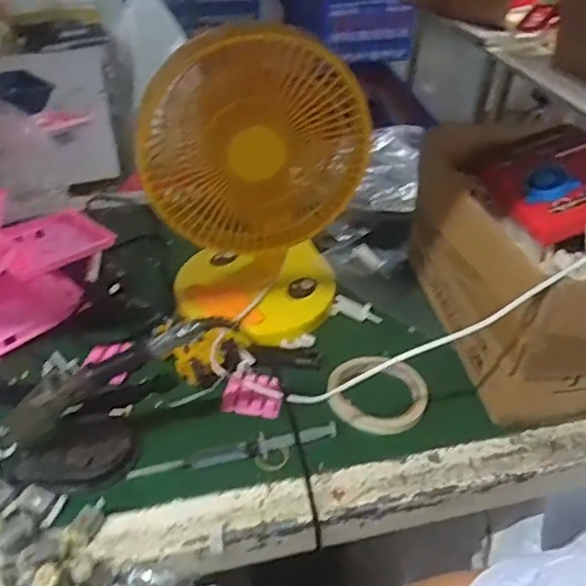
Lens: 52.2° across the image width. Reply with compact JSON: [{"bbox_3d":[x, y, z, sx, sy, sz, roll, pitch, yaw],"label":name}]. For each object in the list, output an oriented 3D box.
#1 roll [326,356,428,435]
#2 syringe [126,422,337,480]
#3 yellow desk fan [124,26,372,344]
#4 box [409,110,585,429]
[{"bbox_3d":[0.086,0.104,0.614,0.097,0.024,0.090,1,39,0],"label":"roll"},{"bbox_3d":[-0.054,0.147,0.557,0.190,0.017,0.021,-7,41,-8],"label":"syringe"},{"bbox_3d":[-0.040,-0.100,0.628,0.205,0.323,0.145,-14,41,-17],"label":"yellow desk fan"},{"bbox_3d":[0.289,-0.052,0.659,0.270,0.171,0.335,-8,40,-11],"label":"box"}]

